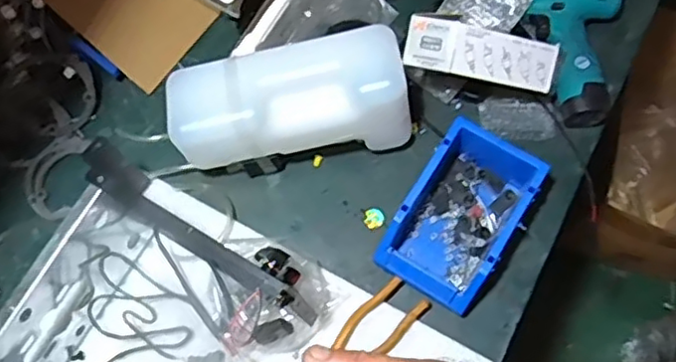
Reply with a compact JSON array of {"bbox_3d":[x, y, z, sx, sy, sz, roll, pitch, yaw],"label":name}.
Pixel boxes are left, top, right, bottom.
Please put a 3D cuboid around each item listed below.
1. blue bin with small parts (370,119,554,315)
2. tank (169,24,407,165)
[{"bbox_3d":[0.134,0.040,0.707,0.112,0.070,0.180,31,75,12],"label":"blue bin with small parts"},{"bbox_3d":[-0.054,-0.086,0.719,0.263,0.093,0.103,-9,71,-1],"label":"tank"}]

